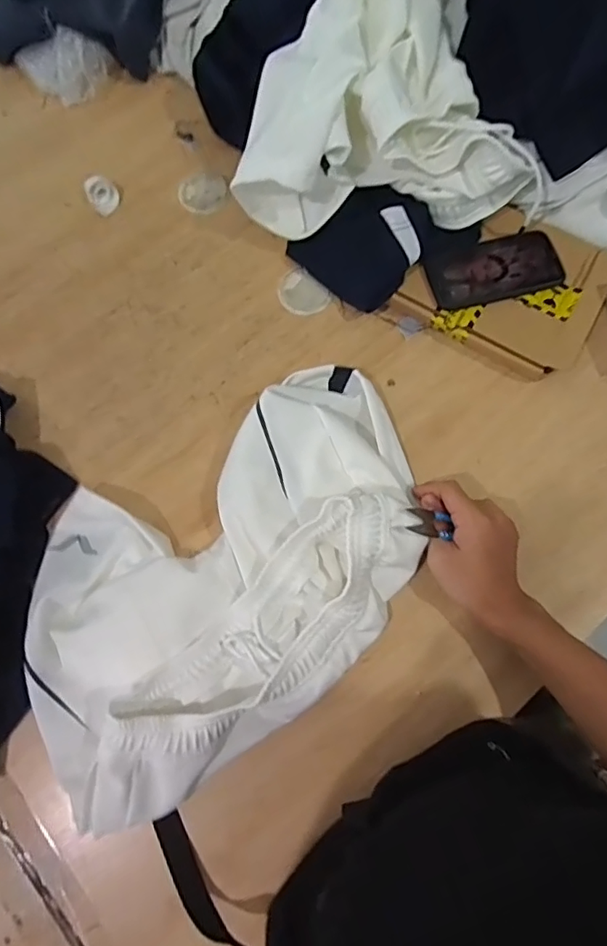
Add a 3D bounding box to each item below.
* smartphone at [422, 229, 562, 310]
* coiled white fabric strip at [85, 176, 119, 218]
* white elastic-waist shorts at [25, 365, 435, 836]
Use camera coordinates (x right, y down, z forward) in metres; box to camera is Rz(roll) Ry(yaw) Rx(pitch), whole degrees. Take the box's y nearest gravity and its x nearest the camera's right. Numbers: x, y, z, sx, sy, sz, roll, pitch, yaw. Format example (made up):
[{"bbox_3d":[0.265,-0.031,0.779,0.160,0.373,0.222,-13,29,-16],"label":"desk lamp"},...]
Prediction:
[{"bbox_3d":[0.222,-0.242,0.637,0.152,0.014,0.081,-15,74,-3],"label":"smartphone"},{"bbox_3d":[-0.260,-0.361,0.707,0.036,0.027,0.042,-27,75,-7],"label":"coiled white fabric strip"},{"bbox_3d":[-0.071,0.099,0.542,0.448,0.063,0.291,-31,76,-8],"label":"white elastic-waist shorts"}]

